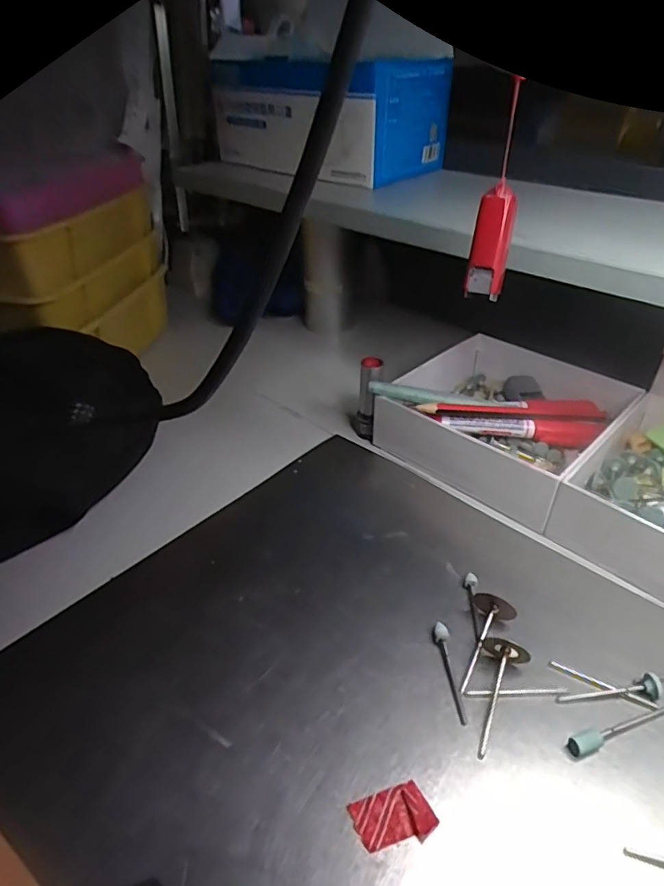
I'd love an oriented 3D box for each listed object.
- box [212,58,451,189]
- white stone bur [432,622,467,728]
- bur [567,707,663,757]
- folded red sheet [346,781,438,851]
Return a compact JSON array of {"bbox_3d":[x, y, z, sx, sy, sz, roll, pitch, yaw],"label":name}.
[{"bbox_3d":[-0.007,-0.282,0.463,0.193,0.079,0.097,27,45,33],"label":"box"},{"bbox_3d":[0.052,0.101,0.240,0.007,0.005,0.045,-4,37,-1],"label":"white stone bur"},{"bbox_3d":[0.117,0.115,0.217,0.049,0.007,0.006,-14,38,-13],"label":"bur"},{"bbox_3d":[0.022,0.135,0.195,0.028,0.004,0.018,-14,39,-13],"label":"folded red sheet"}]

